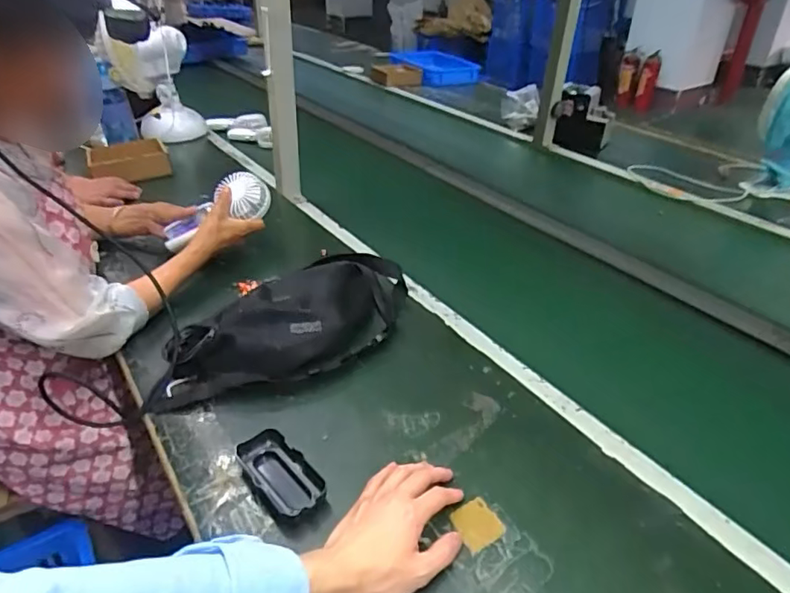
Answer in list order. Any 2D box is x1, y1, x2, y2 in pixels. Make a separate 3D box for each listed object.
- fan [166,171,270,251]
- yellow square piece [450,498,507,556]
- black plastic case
[{"bbox_3d":[-0.298,-0.141,0.922,0.186,0.070,0.059,-28,37,-4],"label":"fan"},{"bbox_3d":[0.081,0.224,0.545,0.046,0.005,0.046,-21,41,-24],"label":"yellow square piece"},{"bbox_3d":[-0.118,0.181,0.575,0.049,0.024,0.109,-24,40,-32],"label":"black plastic case"}]

